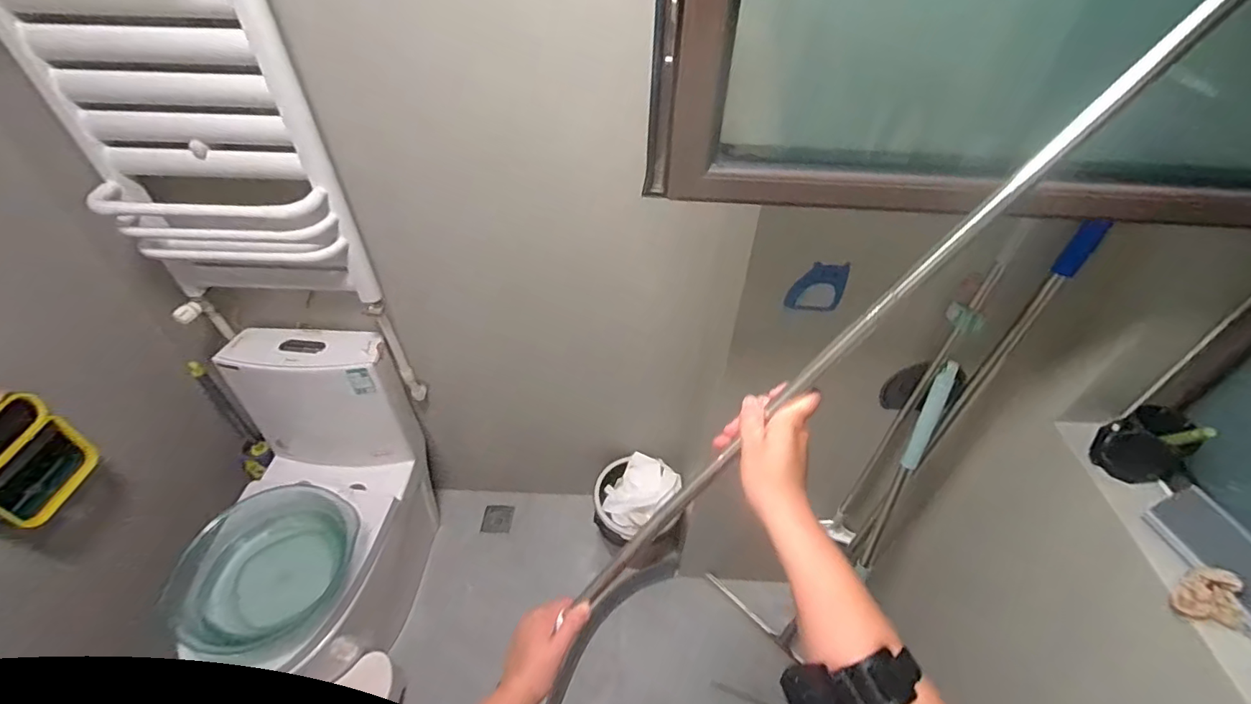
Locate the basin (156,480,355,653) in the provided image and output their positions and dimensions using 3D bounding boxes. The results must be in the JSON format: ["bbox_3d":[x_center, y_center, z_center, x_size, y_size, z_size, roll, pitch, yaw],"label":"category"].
[{"bbox_3d":[-0.772,0.467,1.148,0.323,0.142,0.356,31,51,26],"label":"basin"}]

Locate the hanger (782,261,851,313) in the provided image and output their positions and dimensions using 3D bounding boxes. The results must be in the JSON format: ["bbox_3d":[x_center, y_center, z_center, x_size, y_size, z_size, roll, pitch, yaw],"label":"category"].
[{"bbox_3d":[0.300,-0.100,0.831,0.080,0.087,0.013,9,45,7],"label":"hanger"}]

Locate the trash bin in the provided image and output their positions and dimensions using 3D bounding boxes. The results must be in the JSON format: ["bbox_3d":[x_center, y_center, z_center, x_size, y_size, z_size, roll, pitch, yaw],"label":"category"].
[{"bbox_3d":[0.036,0.467,1.564,0.273,0.235,0.254,1,44,-1],"label":"trash bin"}]

